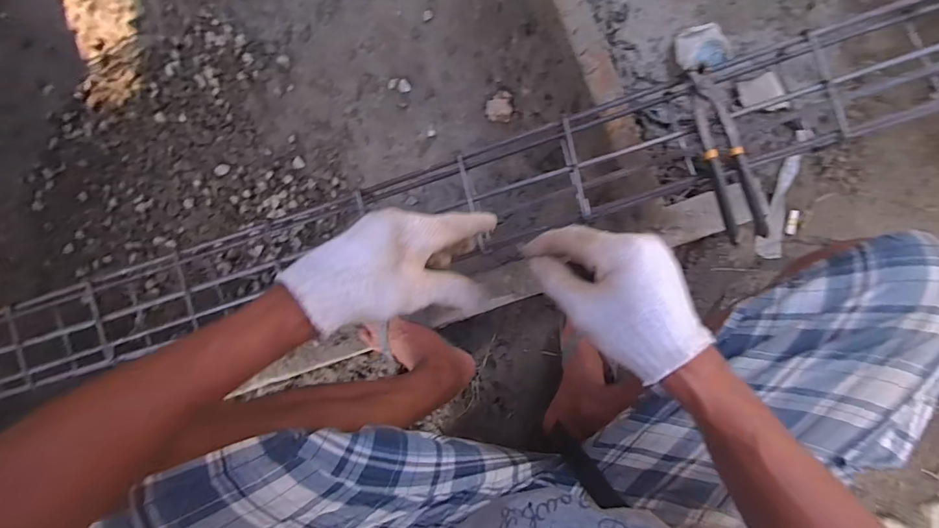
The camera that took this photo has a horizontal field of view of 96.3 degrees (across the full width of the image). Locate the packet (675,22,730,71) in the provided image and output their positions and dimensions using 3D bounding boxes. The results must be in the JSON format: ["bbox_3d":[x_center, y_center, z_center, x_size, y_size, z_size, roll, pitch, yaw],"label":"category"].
[{"bbox_3d":[0.408,-0.379,0.737,0.082,0.042,0.094,3,87,9],"label":"packet"}]

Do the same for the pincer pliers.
[{"bbox_3d":[0.306,-0.134,0.509,0.053,0.032,0.214,-20,84,7],"label":"pincer pliers"}]

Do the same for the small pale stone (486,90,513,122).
[{"bbox_3d":[0.066,-0.336,0.901,0.056,0.021,0.061,14,89,9],"label":"small pale stone"}]

